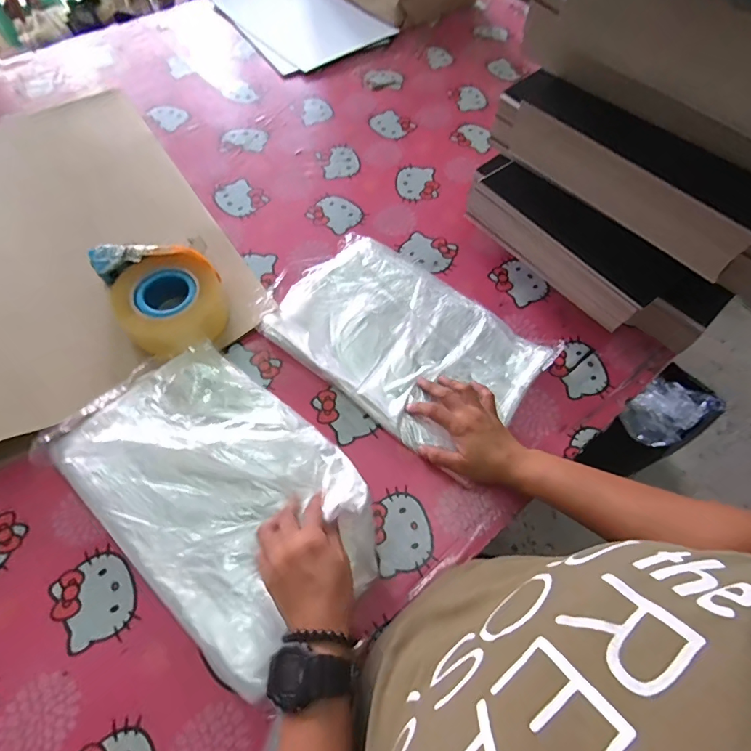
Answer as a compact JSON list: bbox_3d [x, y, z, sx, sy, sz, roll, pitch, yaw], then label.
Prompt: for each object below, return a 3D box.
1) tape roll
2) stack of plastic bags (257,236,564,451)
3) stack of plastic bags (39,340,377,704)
[{"bbox_3d":[-0.253,-0.090,0.549,0.116,0.064,0.124,1,62,-3],"label":"tape roll"},{"bbox_3d":[0.037,-0.048,0.566,0.324,0.017,0.216,36,66,14],"label":"stack of plastic bags"},{"bbox_3d":[-0.159,0.115,0.459,0.339,0.045,0.215,40,67,16],"label":"stack of plastic bags"}]

